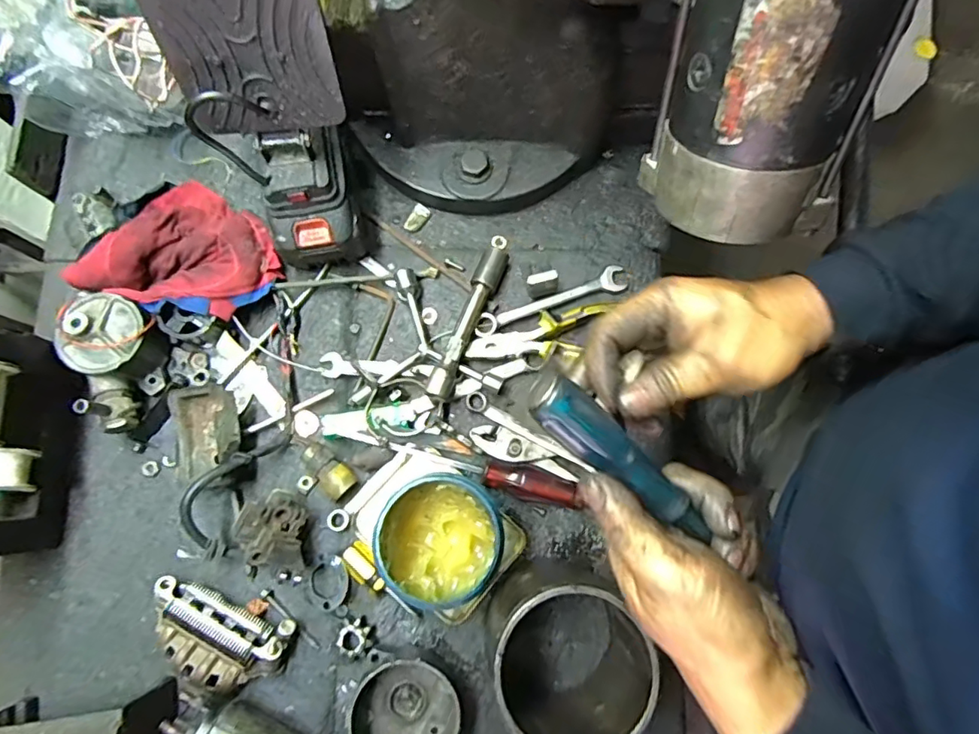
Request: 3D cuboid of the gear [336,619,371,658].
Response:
[{"bbox_3d":[-0.109,0.217,0.450,0.022,0.016,0.025,3,78,0],"label":"gear"}]

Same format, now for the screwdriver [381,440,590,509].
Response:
[{"bbox_3d":[-0.002,0.090,0.478,0.169,0.027,0.025,16,79,2],"label":"screwdriver"}]

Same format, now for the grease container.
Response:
[{"bbox_3d":[-0.035,0.129,0.425,0.089,0.086,0.090,0,78,-1],"label":"grease container"}]

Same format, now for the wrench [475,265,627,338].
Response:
[{"bbox_3d":[0.056,-0.061,0.510,0.145,0.006,0.023,-20,79,-5],"label":"wrench"}]

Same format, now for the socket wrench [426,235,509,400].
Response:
[{"bbox_3d":[-0.015,-0.049,0.493,0.021,0.023,0.164,21,79,3],"label":"socket wrench"}]

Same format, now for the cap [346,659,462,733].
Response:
[{"bbox_3d":[-0.064,0.268,0.430,0.079,0.037,0.072,0,78,-1],"label":"cap"}]

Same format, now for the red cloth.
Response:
[{"bbox_3d":[-0.260,-0.089,0.489,0.126,0.059,0.134,33,80,6],"label":"red cloth"}]

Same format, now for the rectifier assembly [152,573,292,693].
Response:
[{"bbox_3d":[-0.215,0.214,0.441,0.109,0.038,0.063,21,79,3],"label":"rectifier assembly"}]

